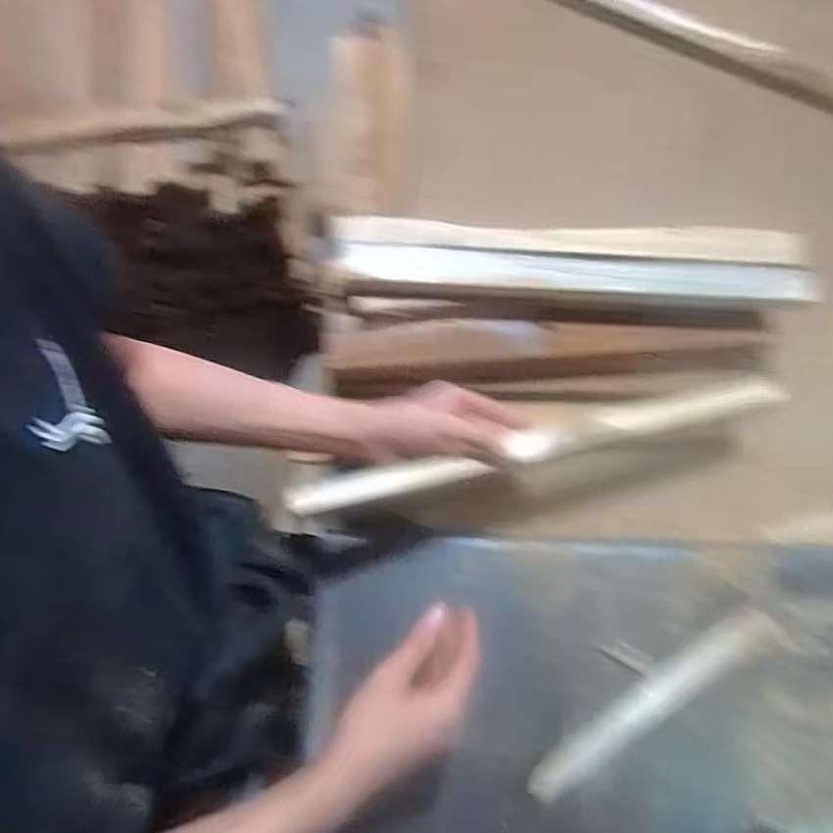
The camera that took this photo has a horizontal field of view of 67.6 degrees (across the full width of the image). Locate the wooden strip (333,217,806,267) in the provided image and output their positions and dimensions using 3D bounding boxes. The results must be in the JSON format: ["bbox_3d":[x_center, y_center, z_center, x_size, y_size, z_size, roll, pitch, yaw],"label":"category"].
[{"bbox_3d":[0.157,-0.182,0.632,0.470,0.014,0.037,2,72,-1],"label":"wooden strip"}]

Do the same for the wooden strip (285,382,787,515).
[{"bbox_3d":[0.123,0.022,0.559,0.469,0.028,0.030,-12,69,-12],"label":"wooden strip"}]

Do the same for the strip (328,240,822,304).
[{"bbox_3d":[0.161,-0.143,0.626,0.483,0.011,0.040,3,86,-1],"label":"strip"}]

